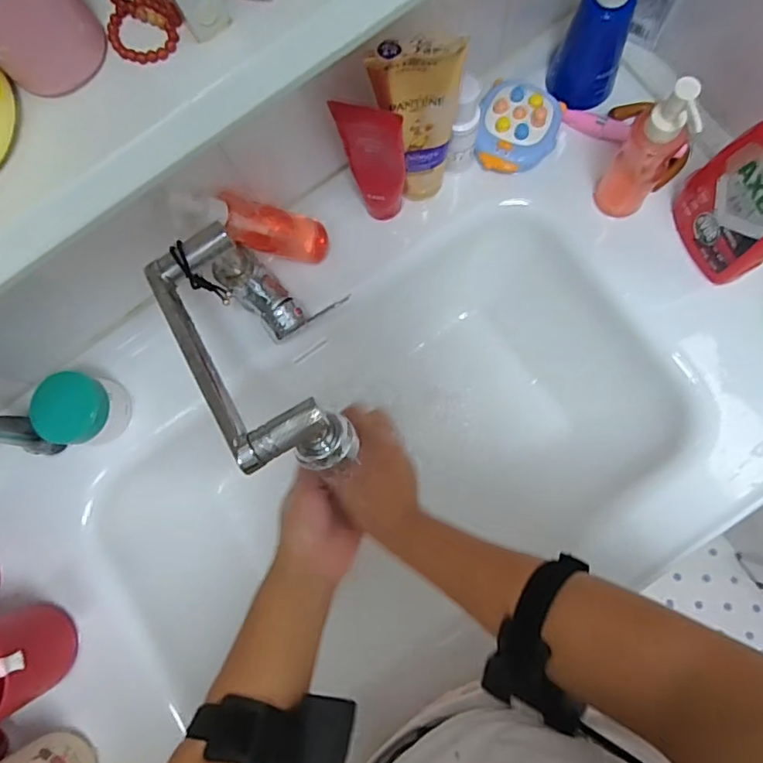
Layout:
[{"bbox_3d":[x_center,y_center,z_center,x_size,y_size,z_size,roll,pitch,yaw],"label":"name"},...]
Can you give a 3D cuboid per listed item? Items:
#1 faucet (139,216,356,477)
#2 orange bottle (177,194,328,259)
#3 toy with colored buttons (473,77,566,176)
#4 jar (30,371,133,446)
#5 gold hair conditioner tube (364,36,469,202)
[{"bbox_3d":[-0.099,-0.021,0.441,0.089,0.126,0.215,-28,61,0],"label":"faucet"},{"bbox_3d":[-0.121,-0.146,0.504,0.034,0.163,0.039,-12,78,44],"label":"orange bottle"},{"bbox_3d":[0.140,-0.259,0.543,0.080,0.030,0.083,7,82,6],"label":"toy with colored buttons"},{"bbox_3d":[-0.297,0.028,0.527,0.063,0.061,0.066,-1,82,5],"label":"jar"},{"bbox_3d":[0.031,-0.215,0.455,0.068,0.175,0.033,2,82,5],"label":"gold hair conditioner tube"}]

